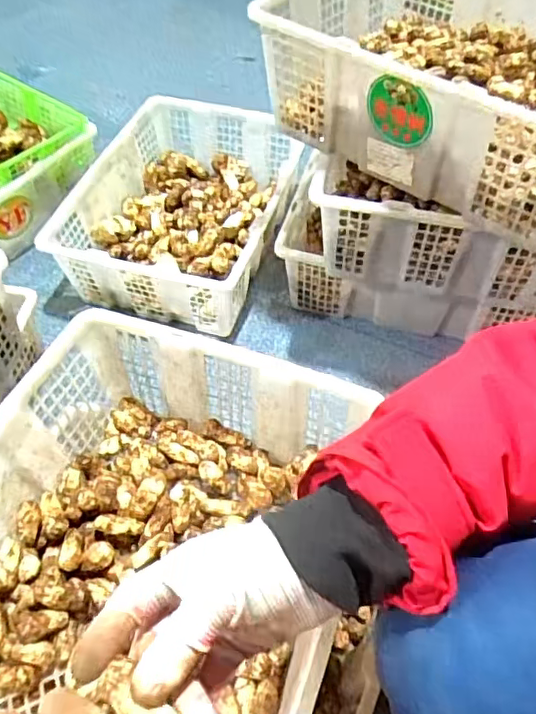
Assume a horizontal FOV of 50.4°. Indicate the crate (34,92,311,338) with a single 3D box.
[{"bbox_3d":[-0.149,-0.278,1.084,0.349,0.157,0.446,13,55,11],"label":"crate"}]

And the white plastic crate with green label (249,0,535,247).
[{"bbox_3d":[0.250,-0.367,0.741,0.461,0.164,0.361,36,62,25],"label":"white plastic crate with green label"}]

